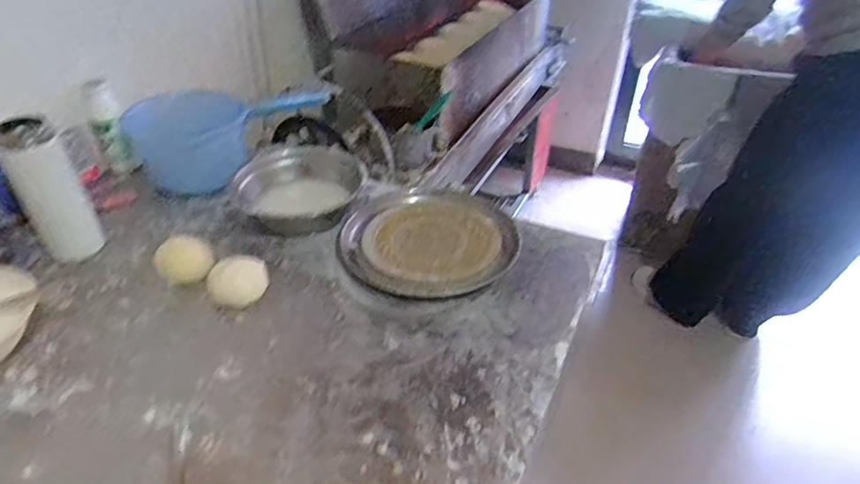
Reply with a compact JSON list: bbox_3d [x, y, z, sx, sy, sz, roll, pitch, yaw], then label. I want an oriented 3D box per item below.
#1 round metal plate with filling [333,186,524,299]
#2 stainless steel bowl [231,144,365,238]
[{"bbox_3d":[-0.002,-0.012,0.739,0.235,0.032,0.226,1,37,-1],"label":"round metal plate with filling"},{"bbox_3d":[-0.181,-0.075,0.771,0.156,0.072,0.180,12,38,13],"label":"stainless steel bowl"}]

